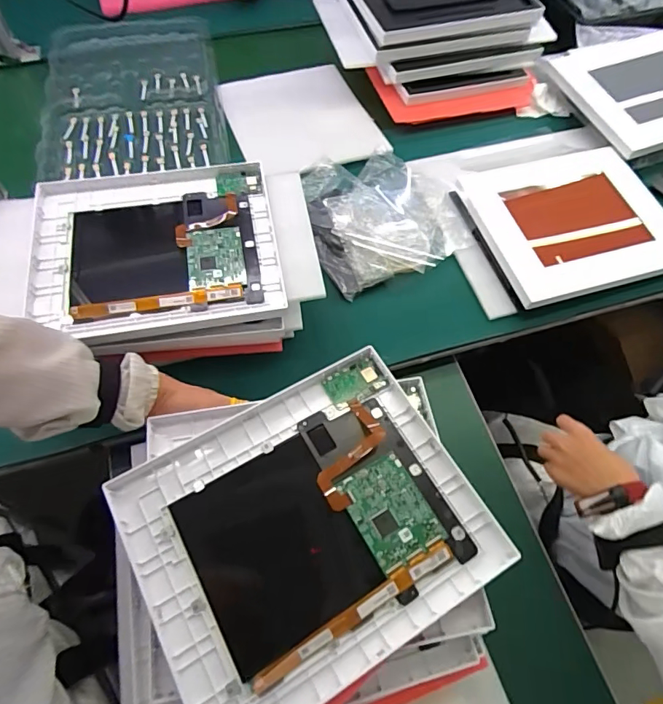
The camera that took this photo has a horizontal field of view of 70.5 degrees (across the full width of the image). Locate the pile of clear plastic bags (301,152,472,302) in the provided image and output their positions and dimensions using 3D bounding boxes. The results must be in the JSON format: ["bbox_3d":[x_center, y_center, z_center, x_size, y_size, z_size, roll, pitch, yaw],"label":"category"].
[{"bbox_3d":[0.077,-0.221,0.758,0.255,0.036,0.250,-15,64,-9],"label":"pile of clear plastic bags"}]

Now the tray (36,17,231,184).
[{"bbox_3d":[-0.404,-0.530,0.955,0.332,0.050,0.499,-11,63,-7],"label":"tray"}]

